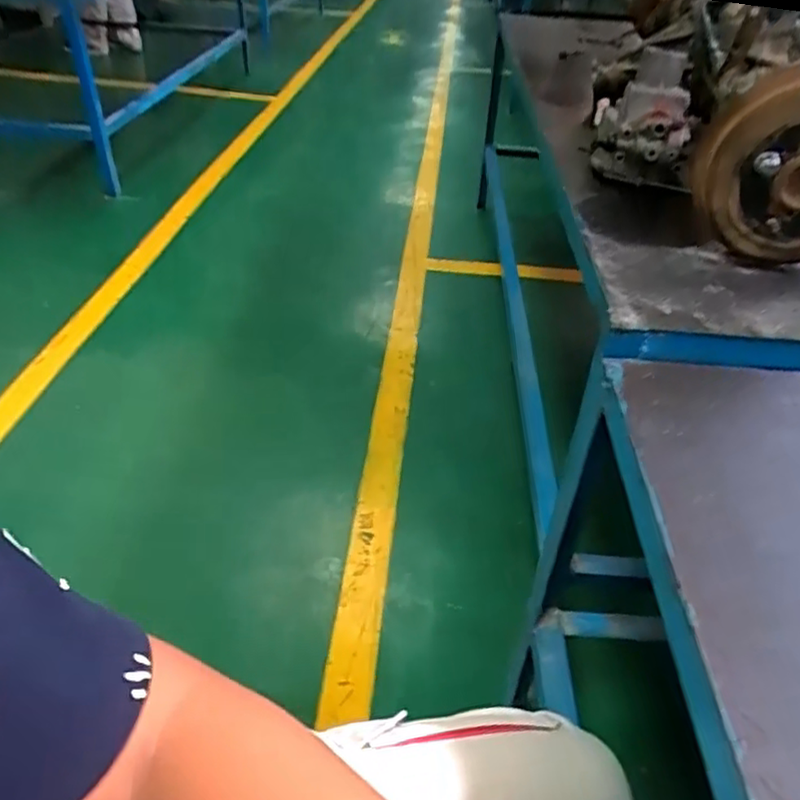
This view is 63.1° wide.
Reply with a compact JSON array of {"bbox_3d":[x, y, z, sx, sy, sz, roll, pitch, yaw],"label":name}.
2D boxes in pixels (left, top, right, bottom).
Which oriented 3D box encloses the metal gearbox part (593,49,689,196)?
[{"bbox_3d":[0.364,-0.416,0.969,0.138,0.166,0.103,6,40,3],"label":"metal gearbox part"}]

